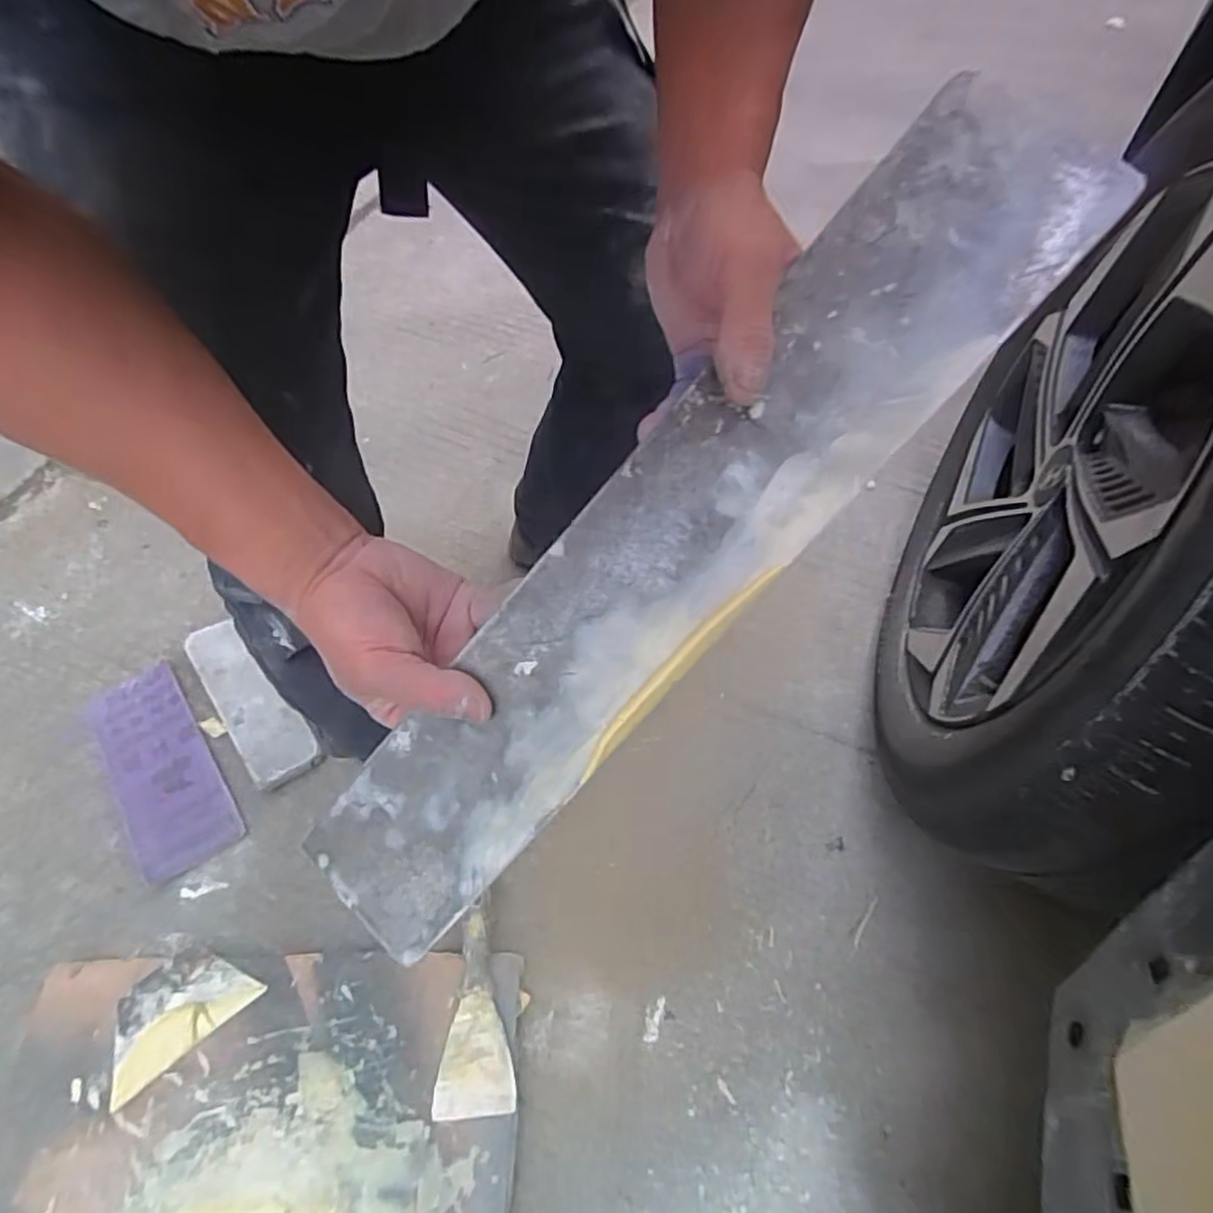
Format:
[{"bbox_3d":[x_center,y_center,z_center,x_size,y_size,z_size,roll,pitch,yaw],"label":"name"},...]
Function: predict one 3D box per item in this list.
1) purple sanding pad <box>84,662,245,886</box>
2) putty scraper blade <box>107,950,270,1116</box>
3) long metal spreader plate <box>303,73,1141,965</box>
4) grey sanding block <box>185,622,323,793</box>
[{"bbox_3d":[-0.526,0.186,0.790,0.106,0.014,0.262,-30,63,-22],"label":"purple sanding pad"},{"bbox_3d":[-0.412,0.384,0.642,0.131,0.008,0.081,-35,65,-24],"label":"putty scraper blade"},{"bbox_3d":[0.022,-0.020,0.310,0.086,0.008,0.461,44,100,12],"label":"long metal spreader plate"},{"bbox_3d":[-0.438,0.113,0.828,0.080,0.035,0.243,-32,64,-23],"label":"grey sanding block"}]

